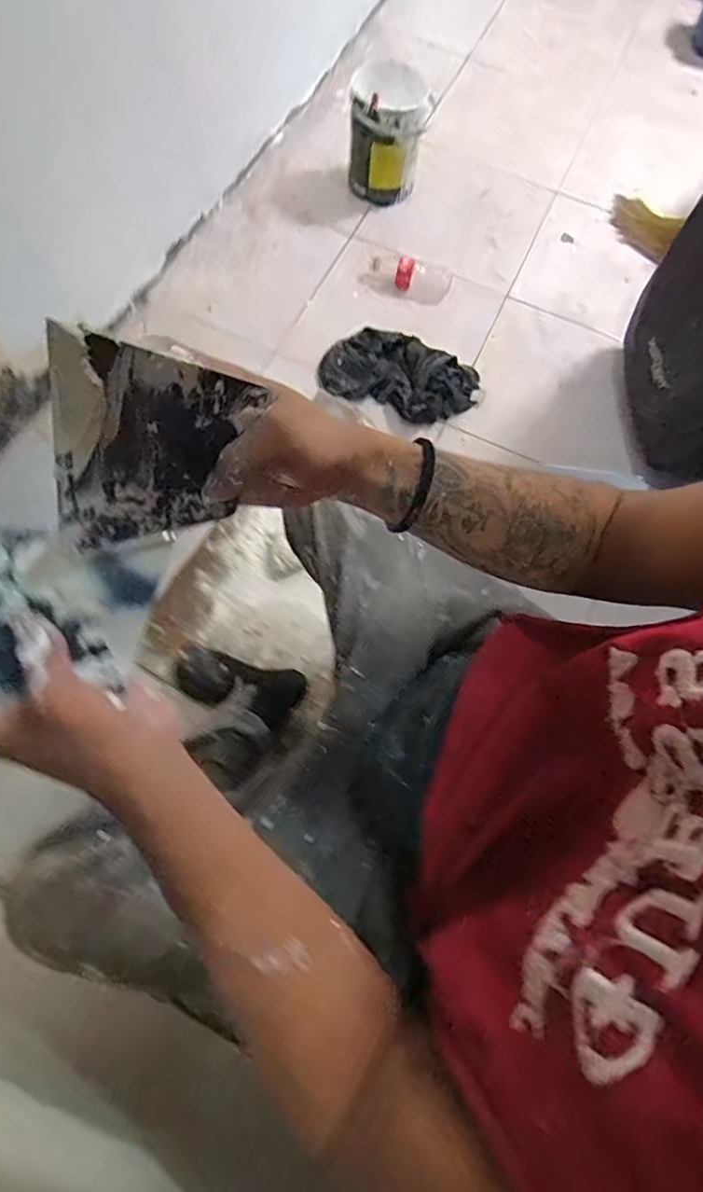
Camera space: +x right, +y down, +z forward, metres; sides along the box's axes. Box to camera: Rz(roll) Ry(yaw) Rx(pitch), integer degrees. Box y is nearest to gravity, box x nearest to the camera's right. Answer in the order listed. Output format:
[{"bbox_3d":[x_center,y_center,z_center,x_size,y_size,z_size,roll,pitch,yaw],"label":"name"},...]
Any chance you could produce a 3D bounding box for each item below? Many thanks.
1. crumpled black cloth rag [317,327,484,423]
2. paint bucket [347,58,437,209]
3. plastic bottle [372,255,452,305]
[{"bbox_3d":[0.103,-0.469,1.139,0.341,0.060,0.168,17,69,4],"label":"crumpled black cloth rag"},{"bbox_3d":[0.096,-1.129,1.314,0.181,0.236,0.206,14,69,2],"label":"paint bucket"},{"bbox_3d":[0.140,-0.750,1.255,0.183,0.055,0.085,18,69,4],"label":"plastic bottle"}]

